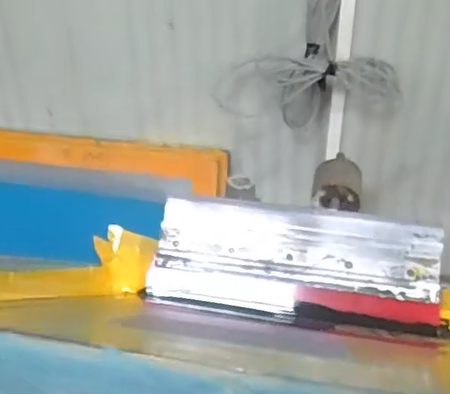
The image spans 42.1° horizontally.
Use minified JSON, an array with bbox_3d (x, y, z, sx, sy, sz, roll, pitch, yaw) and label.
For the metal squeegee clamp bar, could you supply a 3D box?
[{"bbox_3d":[0.082,0.082,0.701,0.329,0.134,0.045,7,-7,11],"label":"metal squeegee clamp bar"}]

